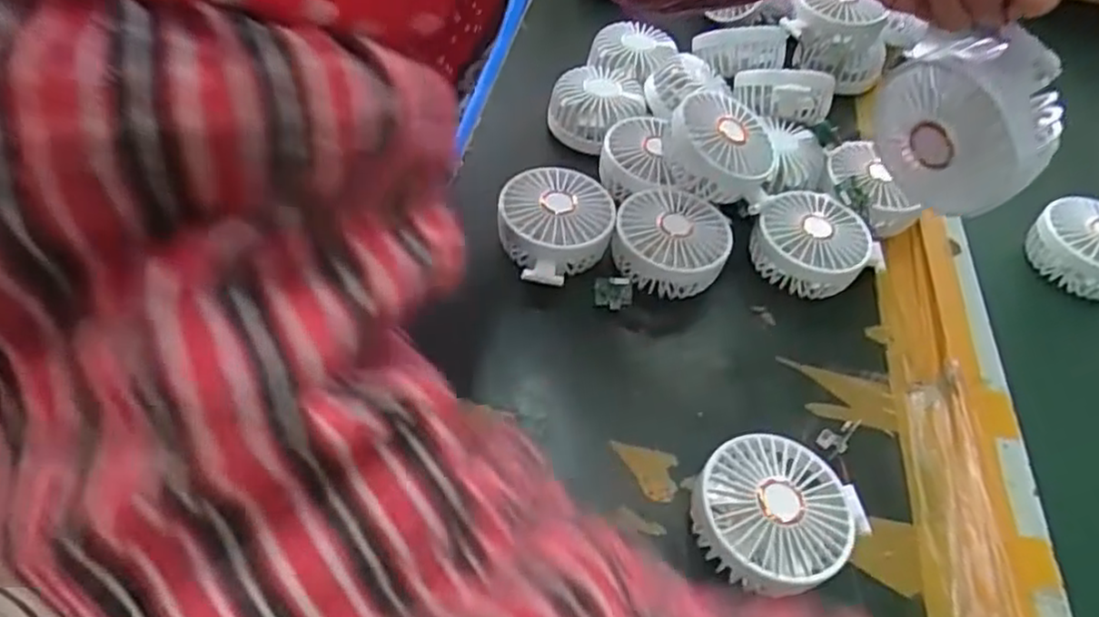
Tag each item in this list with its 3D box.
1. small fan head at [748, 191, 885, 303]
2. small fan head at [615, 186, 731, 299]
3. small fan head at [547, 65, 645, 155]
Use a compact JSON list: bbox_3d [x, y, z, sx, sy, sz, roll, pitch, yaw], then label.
[{"bbox_3d":[0.207,-0.048,0.555,0.087,0.047,0.080,-26,56,-25],"label":"small fan head"},{"bbox_3d":[0.093,-0.046,0.542,0.089,0.050,0.084,30,53,20],"label":"small fan head"},{"bbox_3d":[0.042,-0.183,0.640,0.083,0.041,0.087,6,49,1],"label":"small fan head"}]

